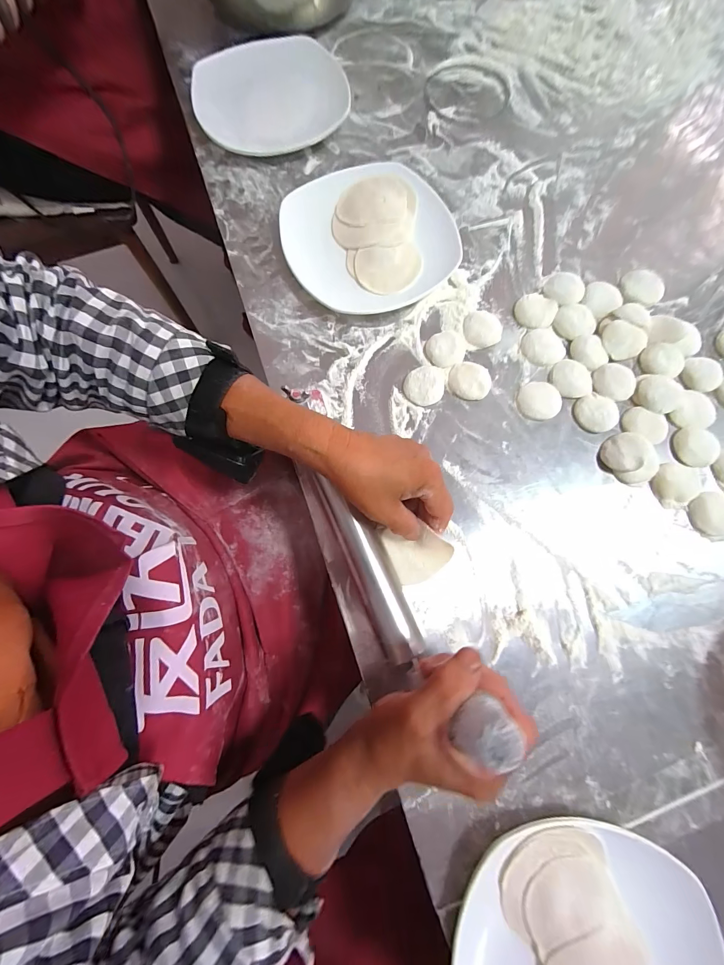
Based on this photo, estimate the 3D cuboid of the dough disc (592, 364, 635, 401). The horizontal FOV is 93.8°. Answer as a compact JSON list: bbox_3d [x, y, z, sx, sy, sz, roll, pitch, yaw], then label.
[{"bbox_3d":[0.253,-0.101,0.340,0.040,0.005,0.039,0,77,-1],"label":"dough disc"}]

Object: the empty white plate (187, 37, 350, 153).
[{"bbox_3d":[-0.108,-0.462,0.411,0.182,0.020,0.171,0,77,-1],"label":"empty white plate"}]

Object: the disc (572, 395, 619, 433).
[{"bbox_3d":[0.230,-0.068,0.331,0.039,0.005,0.036,0,77,-1],"label":"disc"}]

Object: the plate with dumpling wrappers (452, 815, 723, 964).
[{"bbox_3d":[0.153,0.334,0.230,0.168,0.025,0.173,0,77,-1],"label":"plate with dumpling wrappers"}]

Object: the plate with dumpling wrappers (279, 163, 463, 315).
[{"bbox_3d":[0.010,-0.265,0.368,0.175,0.023,0.175,-28,79,-7],"label":"plate with dumpling wrappers"}]

